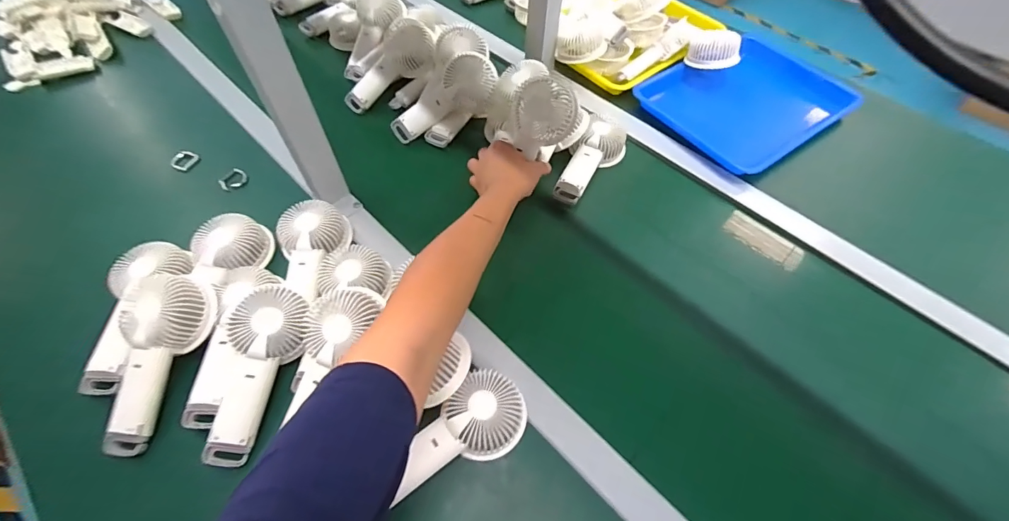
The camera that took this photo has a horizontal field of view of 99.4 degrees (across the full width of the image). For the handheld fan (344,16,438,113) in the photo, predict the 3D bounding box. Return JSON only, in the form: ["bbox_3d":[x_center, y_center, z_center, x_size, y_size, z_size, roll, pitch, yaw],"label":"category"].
[{"bbox_3d":[-0.194,-0.321,0.709,0.186,0.079,0.064,-40,62,9],"label":"handheld fan"}]

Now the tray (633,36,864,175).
[{"bbox_3d":[0.428,-0.284,0.747,0.317,0.031,0.249,-29,62,-19],"label":"tray"}]

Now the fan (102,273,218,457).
[{"bbox_3d":[-0.370,0.104,0.446,0.075,0.052,0.181,11,78,5],"label":"fan"}]

